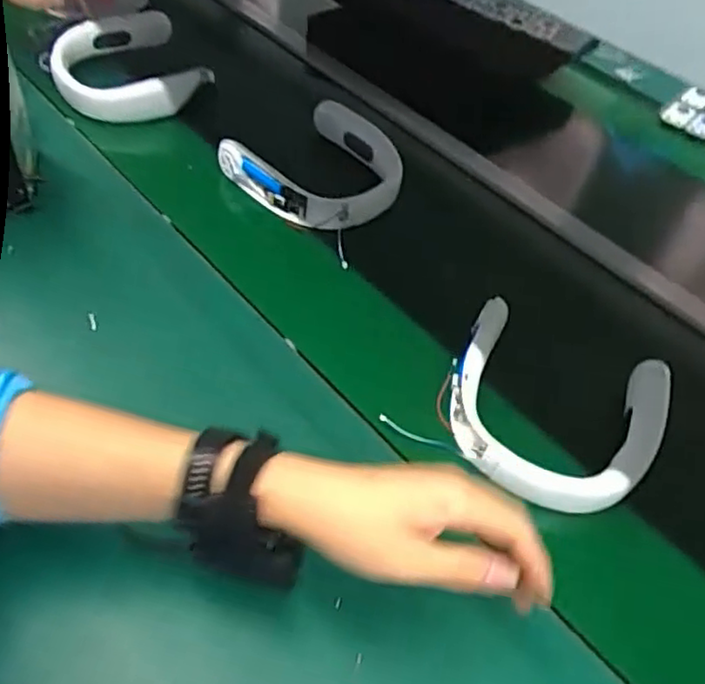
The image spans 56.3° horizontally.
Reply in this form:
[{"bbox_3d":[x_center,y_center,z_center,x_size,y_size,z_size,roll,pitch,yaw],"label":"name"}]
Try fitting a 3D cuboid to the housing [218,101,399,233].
[{"bbox_3d":[-0.037,-0.227,0.848,0.203,0.054,0.208,-36,63,-28],"label":"housing"}]

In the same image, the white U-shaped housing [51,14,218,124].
[{"bbox_3d":[-0.318,-0.393,0.930,0.198,0.051,0.184,-28,59,-24],"label":"white U-shaped housing"}]

